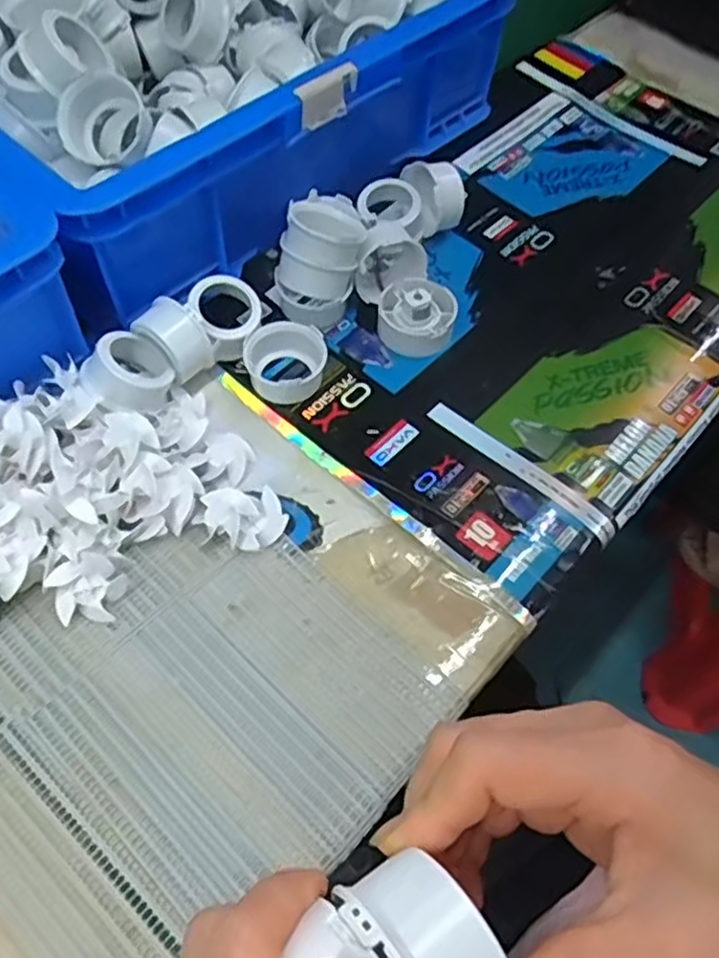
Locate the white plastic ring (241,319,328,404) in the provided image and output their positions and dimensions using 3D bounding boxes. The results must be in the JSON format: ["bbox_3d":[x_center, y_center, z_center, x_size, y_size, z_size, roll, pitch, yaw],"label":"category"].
[{"bbox_3d":[-0.050,-0.081,0.477,0.048,0.032,0.050,1,58,-2],"label":"white plastic ring"}]

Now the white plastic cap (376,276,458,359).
[{"bbox_3d":[0.040,-0.117,0.503,0.054,0.029,0.052,1,58,-2],"label":"white plastic cap"}]

